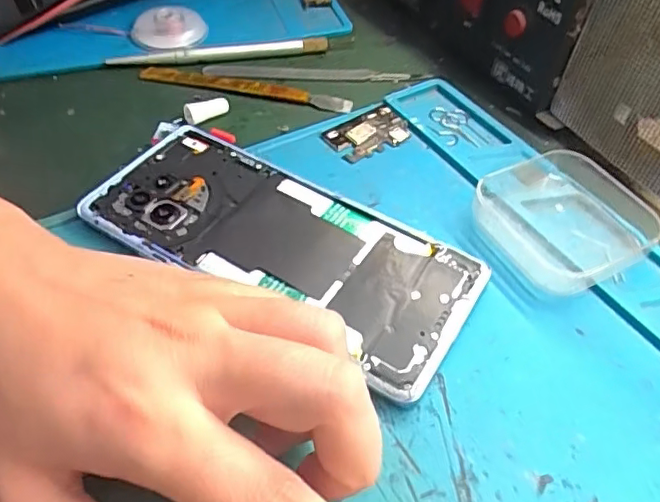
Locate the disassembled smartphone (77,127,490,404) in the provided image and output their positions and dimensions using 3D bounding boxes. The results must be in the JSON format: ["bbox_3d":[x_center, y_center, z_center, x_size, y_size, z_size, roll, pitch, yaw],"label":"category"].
[{"bbox_3d":[-0.021,-0.003,0.241,0.160,0.011,0.069,27,53,19],"label":"disassembled smartphone"}]

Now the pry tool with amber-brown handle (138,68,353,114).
[{"bbox_3d":[-0.047,-0.092,0.322,0.120,0.006,0.011,11,50,8],"label":"pry tool with amber-brown handle"}]

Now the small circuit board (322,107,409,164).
[{"bbox_3d":[0.020,-0.060,0.296,0.041,0.004,0.028,-25,54,-21],"label":"small circuit board"}]

